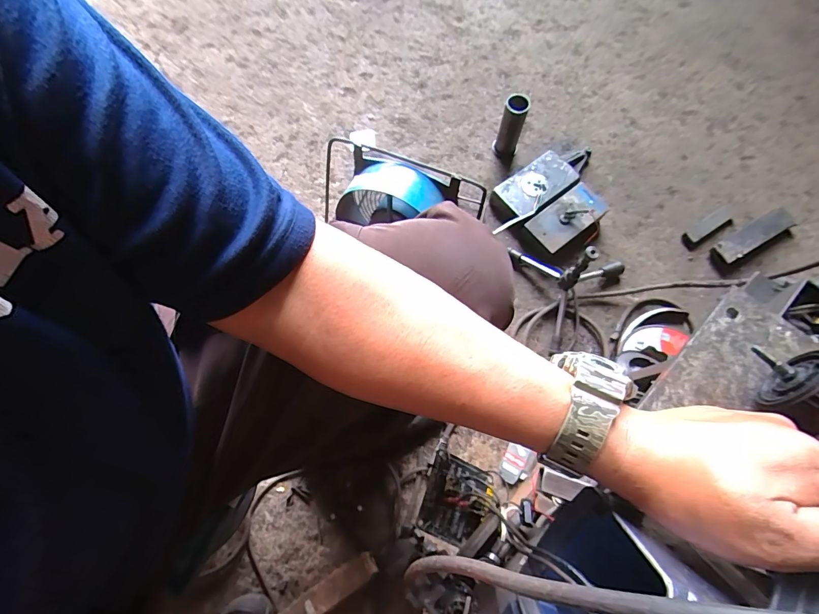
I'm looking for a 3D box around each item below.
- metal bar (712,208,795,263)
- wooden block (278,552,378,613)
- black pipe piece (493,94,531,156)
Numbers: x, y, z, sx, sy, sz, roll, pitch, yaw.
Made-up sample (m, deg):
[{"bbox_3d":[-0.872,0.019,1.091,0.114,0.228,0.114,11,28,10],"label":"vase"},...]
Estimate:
[{"bbox_3d":[0.697,-0.143,0.801,0.177,0.027,0.045,-27,74,-8],"label":"metal bar"},{"bbox_3d":[-0.128,0.435,0.599,0.160,0.022,0.035,-32,75,-9],"label":"wooden block"},{"bbox_3d":[0.219,-0.390,0.854,0.053,0.129,0.046,21,74,7],"label":"black pipe piece"}]

